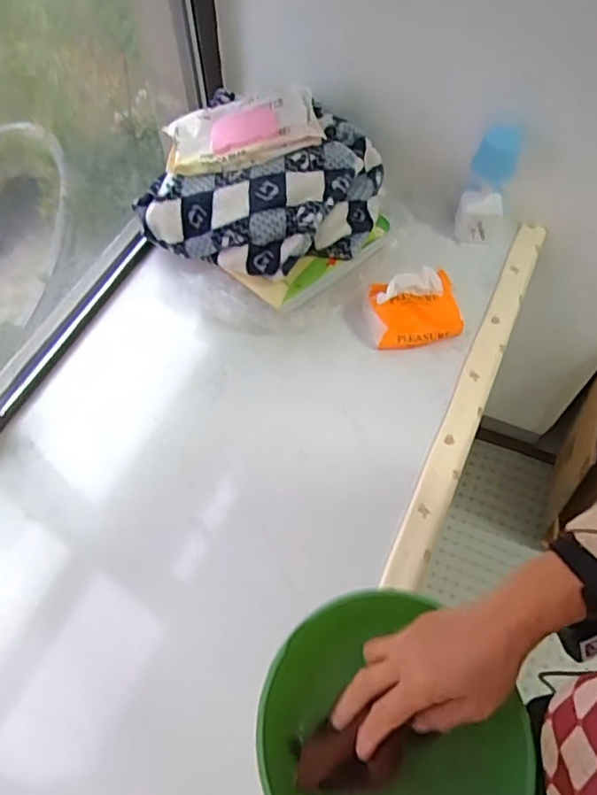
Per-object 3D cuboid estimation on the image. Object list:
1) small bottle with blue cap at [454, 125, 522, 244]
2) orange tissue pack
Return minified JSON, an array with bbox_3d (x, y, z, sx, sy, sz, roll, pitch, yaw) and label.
[{"bbox_3d":[0.250,-0.279,0.771,0.064,0.173,0.048,18,60,13],"label":"small bottle with blue cap"},{"bbox_3d":[0.147,-0.116,0.736,0.116,0.069,0.074,-8,57,-3],"label":"orange tissue pack"}]

